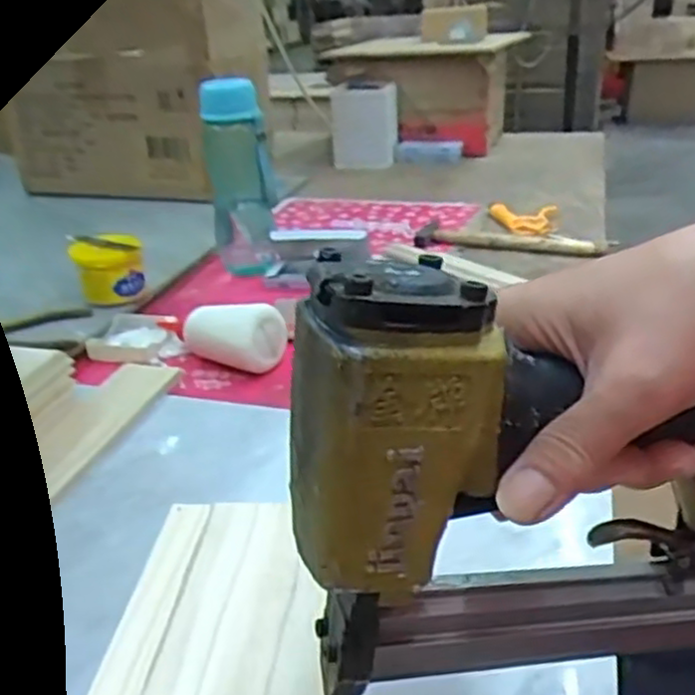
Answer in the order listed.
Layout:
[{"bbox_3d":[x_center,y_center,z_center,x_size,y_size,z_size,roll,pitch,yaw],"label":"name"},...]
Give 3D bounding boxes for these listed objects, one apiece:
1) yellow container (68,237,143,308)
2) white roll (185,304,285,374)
[{"bbox_3d":[-0.269,-0.085,0.834,0.072,0.071,0.061,-11,27,-17],"label":"yellow container"},{"bbox_3d":[-0.110,-0.013,0.723,0.093,0.060,0.054,18,33,35],"label":"white roll"}]

